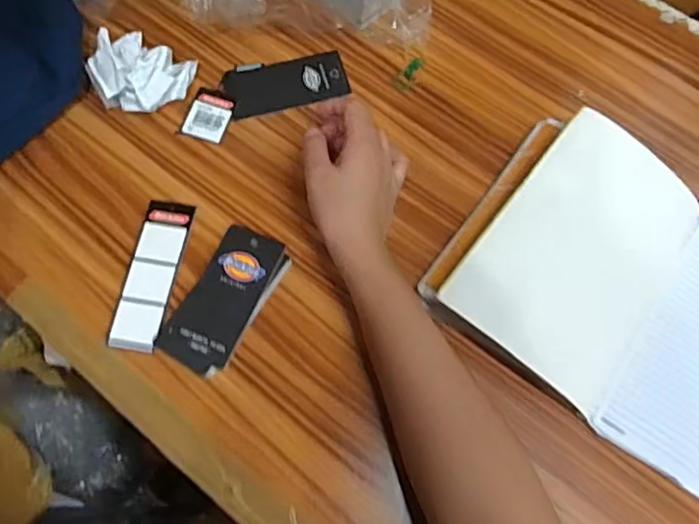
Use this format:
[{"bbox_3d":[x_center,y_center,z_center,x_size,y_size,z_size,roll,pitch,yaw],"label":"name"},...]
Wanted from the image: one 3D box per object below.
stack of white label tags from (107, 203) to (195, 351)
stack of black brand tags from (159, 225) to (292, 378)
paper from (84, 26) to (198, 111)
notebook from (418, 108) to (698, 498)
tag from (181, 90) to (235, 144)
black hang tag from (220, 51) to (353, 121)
[{"bbox_3d":[-0.153,0.009,0.475,0.036,0.006,0.122,8,67,2],"label":"stack of white label tags"},{"bbox_3d":[-0.095,0.028,0.466,0.056,0.012,0.114,26,69,10],"label":"stack of black brand tags"},{"bbox_3d":[-0.178,-0.164,0.523,0.066,0.052,0.076,20,68,7],"label":"paper"},{"bbox_3d":[0.228,0.019,0.452,0.285,0.053,0.221,32,70,12],"label":"notebook"},{"bbox_3d":[-0.124,-0.129,0.534,0.037,0.004,0.048,16,67,6],"label":"tag"},{"bbox_3d":[-0.058,-0.163,0.556,0.108,0.007,0.051,-15,75,-6],"label":"black hang tag"}]

